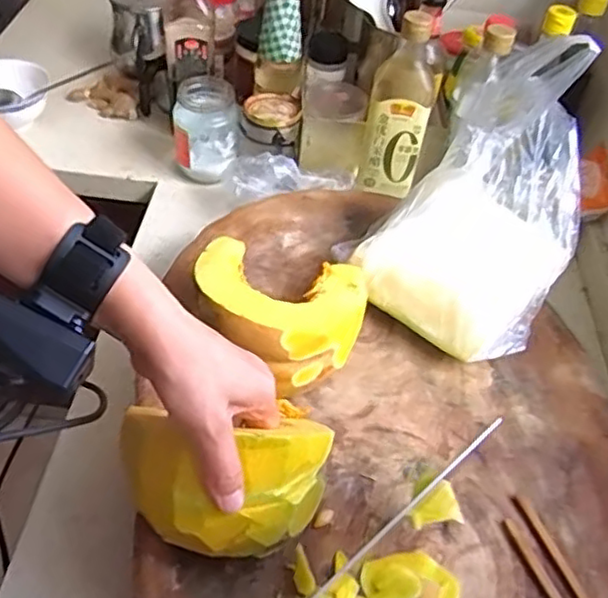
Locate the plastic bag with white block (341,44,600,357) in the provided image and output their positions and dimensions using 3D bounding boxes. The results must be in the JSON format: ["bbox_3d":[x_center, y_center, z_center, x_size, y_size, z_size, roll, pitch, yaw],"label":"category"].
[{"bbox_3d":[0.158,-0.087,0.576,0.160,0.214,0.193,27,50,18],"label":"plastic bag with white block"}]

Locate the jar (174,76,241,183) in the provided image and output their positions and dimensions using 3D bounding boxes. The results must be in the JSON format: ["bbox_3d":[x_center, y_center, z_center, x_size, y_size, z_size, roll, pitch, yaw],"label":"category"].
[{"bbox_3d":[-0.126,-0.216,0.848,0.078,0.106,0.076,3,47,-3],"label":"jar"}]

